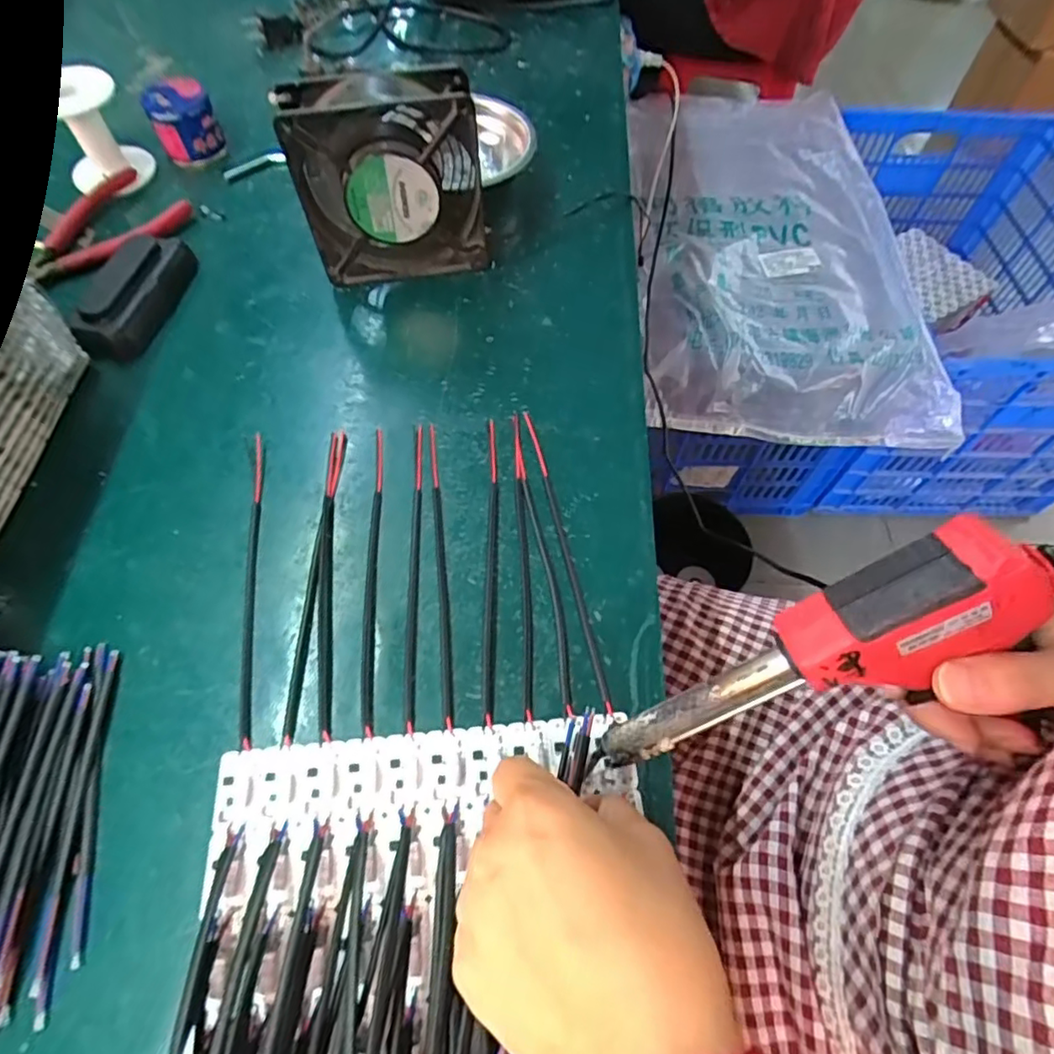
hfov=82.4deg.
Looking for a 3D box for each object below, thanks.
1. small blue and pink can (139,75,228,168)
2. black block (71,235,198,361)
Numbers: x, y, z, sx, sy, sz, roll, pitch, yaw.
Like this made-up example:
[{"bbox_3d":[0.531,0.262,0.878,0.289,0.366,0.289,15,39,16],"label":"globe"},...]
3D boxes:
[{"bbox_3d":[-0.289,-0.341,0.509,0.051,0.051,0.042,-23,64,-12],"label":"small blue and pink can"},{"bbox_3d":[-0.280,-0.164,0.429,0.050,0.027,0.103,5,62,3],"label":"black block"}]

